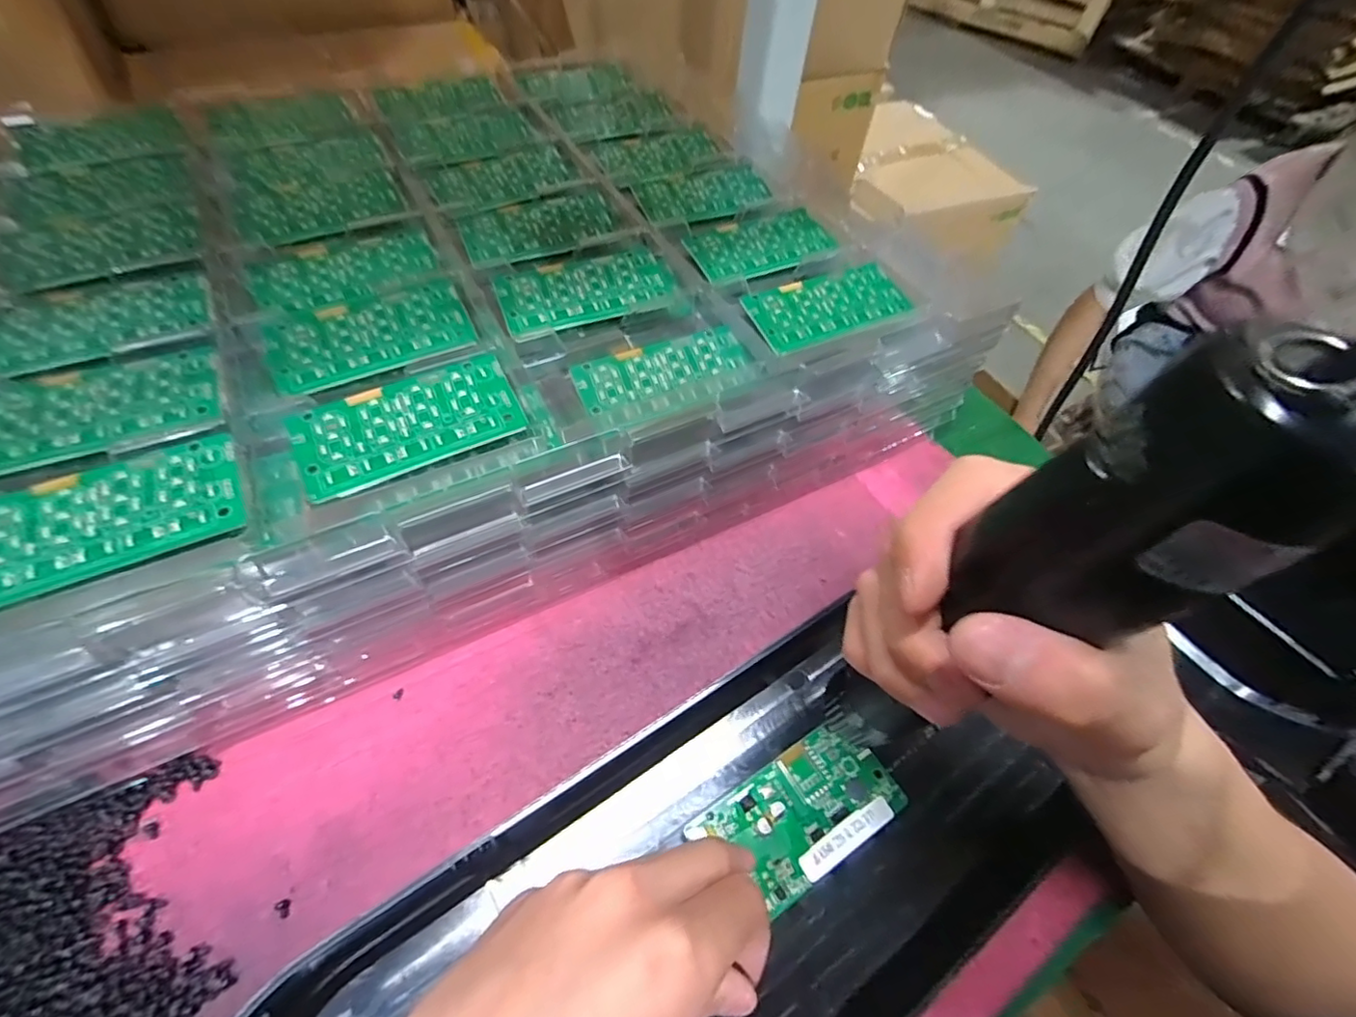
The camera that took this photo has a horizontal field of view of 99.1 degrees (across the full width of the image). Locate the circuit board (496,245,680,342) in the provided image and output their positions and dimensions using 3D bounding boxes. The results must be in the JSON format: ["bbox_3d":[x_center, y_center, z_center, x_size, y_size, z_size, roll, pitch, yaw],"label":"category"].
[{"bbox_3d":[-0.052,-0.125,0.330,0.098,0.010,0.046,-18,59,-16],"label":"circuit board"}]

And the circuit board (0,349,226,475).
[{"bbox_3d":[-0.254,-0.043,0.253,0.095,0.007,0.051,-14,58,-14],"label":"circuit board"}]

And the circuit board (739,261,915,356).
[{"bbox_3d":[0.087,-0.119,0.332,0.094,0.006,0.045,-20,60,-18],"label":"circuit board"}]

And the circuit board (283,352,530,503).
[{"bbox_3d":[-0.121,-0.039,0.261,0.094,0.004,0.047,-24,69,-17],"label":"circuit board"}]

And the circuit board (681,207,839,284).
[{"bbox_3d":[0.054,-0.167,0.368,0.095,0.008,0.050,-23,61,-19],"label":"circuit board"}]

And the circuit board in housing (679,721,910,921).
[{"bbox_3d":[0.056,0.135,0.258,0.090,0.007,0.048,-25,59,-21],"label":"circuit board in housing"}]

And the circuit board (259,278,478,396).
[{"bbox_3d":[-0.156,-0.089,0.293,0.093,0.009,0.053,-18,59,-17],"label":"circuit board"}]

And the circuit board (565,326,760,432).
[{"bbox_3d":[-0.006,-0.071,0.309,0.092,0.011,0.043,-19,60,-17],"label":"circuit board"}]

